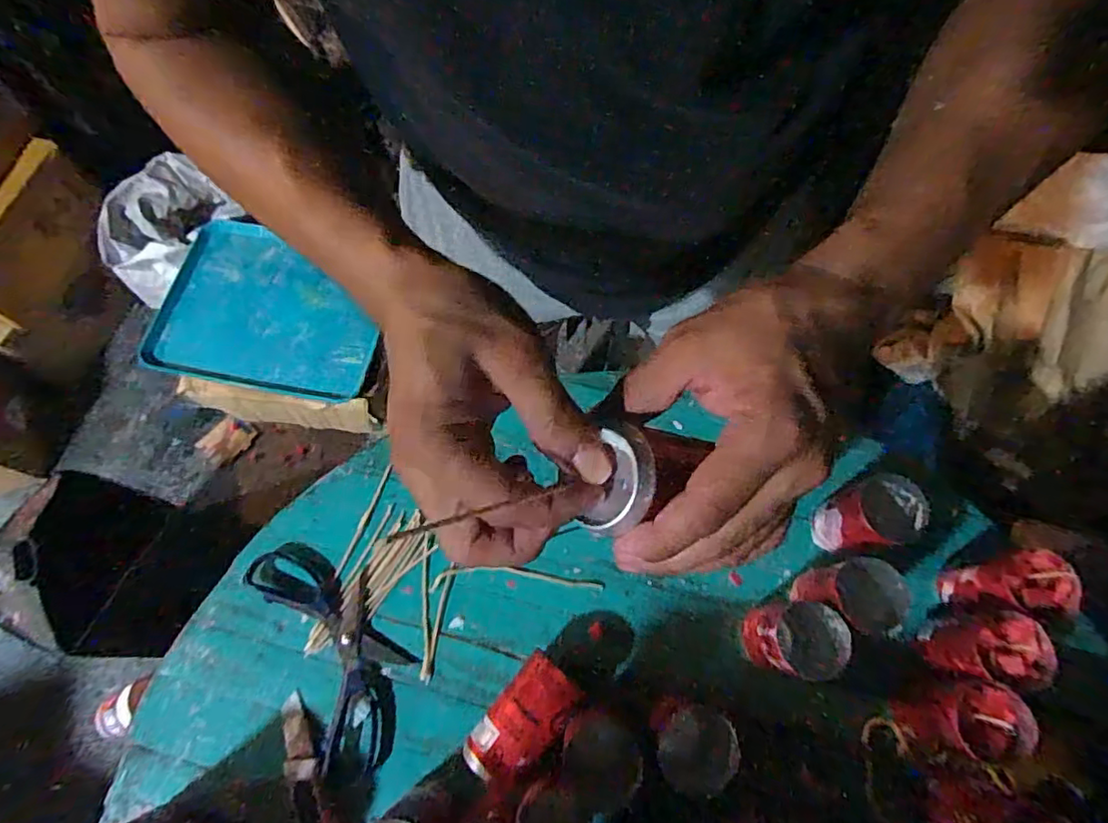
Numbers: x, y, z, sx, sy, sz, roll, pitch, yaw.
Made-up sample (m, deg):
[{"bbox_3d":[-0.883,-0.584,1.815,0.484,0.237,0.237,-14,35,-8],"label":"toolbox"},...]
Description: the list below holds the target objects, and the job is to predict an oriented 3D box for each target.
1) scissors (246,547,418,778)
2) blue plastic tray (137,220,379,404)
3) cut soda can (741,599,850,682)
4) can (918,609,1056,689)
[{"bbox_3d":[-0.187,0.198,0.506,0.090,0.011,0.198,-30,72,-9],"label":"scissors"},{"bbox_3d":[-0.556,-0.209,1.168,0.450,0.054,0.352,8,70,5],"label":"blue plastic tray"},{"bbox_3d":[0.181,0.172,0.450,0.058,0.074,0.054,-2,70,1],"label":"cut soda can"},{"bbox_3d":[0.323,0.178,0.450,0.051,0.080,0.051,5,70,3],"label":"can"}]

